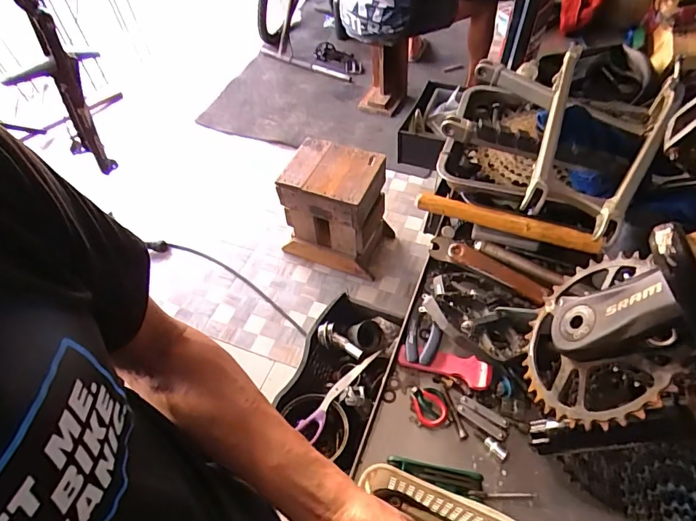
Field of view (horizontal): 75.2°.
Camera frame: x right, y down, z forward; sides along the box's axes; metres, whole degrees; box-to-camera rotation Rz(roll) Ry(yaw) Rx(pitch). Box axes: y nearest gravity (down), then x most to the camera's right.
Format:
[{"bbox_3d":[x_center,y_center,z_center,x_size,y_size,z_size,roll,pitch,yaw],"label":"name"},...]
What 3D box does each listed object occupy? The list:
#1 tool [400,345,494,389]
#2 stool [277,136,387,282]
[{"bbox_3d":[0.126,0.136,0.593,0.119,0.028,0.033,16,55,14],"label":"tool"},{"bbox_3d":[-0.037,-0.187,1.666,0.329,0.396,0.262,19,56,17],"label":"stool"}]

